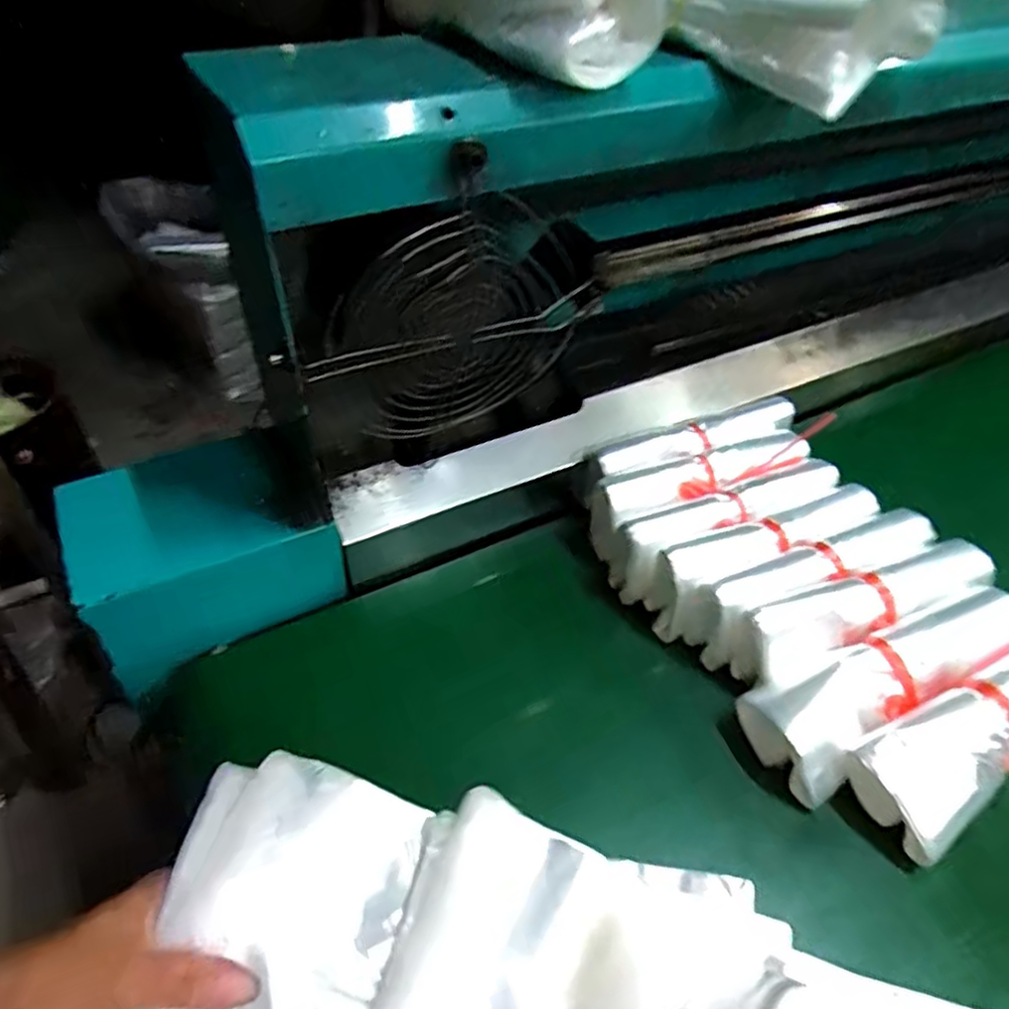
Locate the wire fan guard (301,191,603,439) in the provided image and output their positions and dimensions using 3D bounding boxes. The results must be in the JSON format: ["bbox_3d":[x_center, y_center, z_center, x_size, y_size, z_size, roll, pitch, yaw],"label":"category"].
[{"bbox_3d":[-0.024,-0.111,0.438,0.195,0.159,0.027,-24,51,-23],"label":"wire fan guard"}]

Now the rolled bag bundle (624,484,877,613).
[{"bbox_3d":[0.204,0.036,0.545,0.223,0.053,0.045,-17,49,-18],"label":"rolled bag bundle"}]

